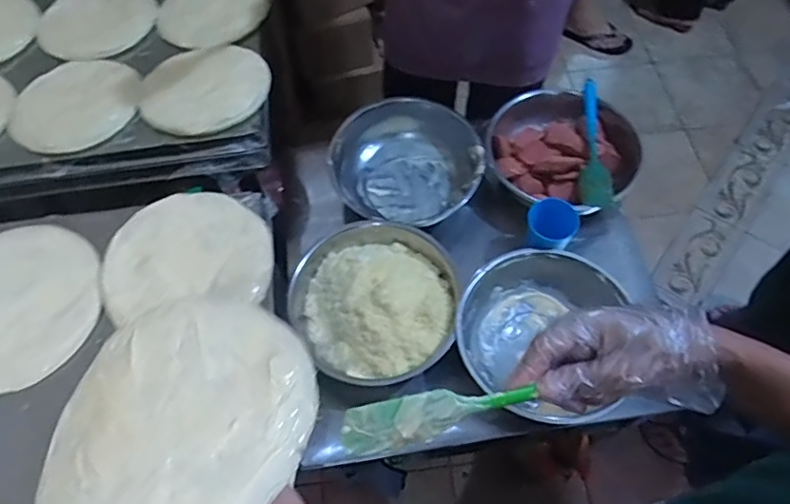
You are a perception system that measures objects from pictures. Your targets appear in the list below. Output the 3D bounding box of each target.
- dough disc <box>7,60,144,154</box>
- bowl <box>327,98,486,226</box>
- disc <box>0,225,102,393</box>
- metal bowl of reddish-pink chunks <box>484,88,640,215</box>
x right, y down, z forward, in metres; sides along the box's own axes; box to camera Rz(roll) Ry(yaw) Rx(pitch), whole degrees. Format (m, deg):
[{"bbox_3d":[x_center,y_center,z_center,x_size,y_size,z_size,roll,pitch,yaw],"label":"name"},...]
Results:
[{"bbox_3d":[-0.517,-0.242,0.898,0.198,0.009,0.204,0,57,0],"label":"dough disc"},{"bbox_3d":[0.025,-0.157,0.997,0.249,0.100,0.232,-1,62,2],"label":"bowl"},{"bbox_3d":[-0.466,0.062,0.668,0.203,0.007,0.202,-1,62,2],"label":"disc"},{"bbox_3d":[0.292,-0.168,0.990,0.257,0.091,0.248,21,64,13],"label":"metal bowl of reddish-pink chunks"}]

